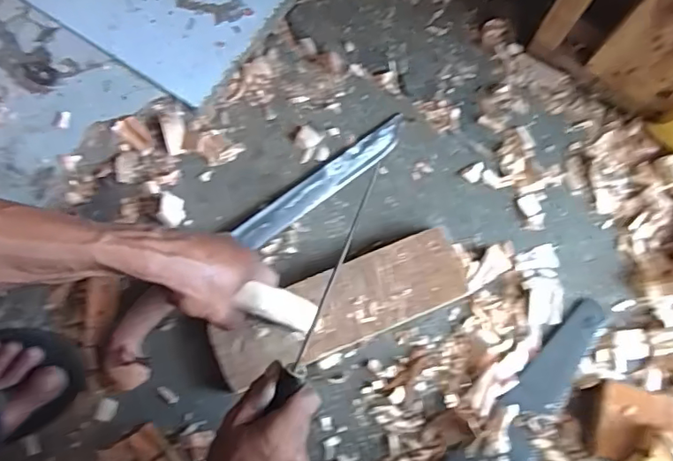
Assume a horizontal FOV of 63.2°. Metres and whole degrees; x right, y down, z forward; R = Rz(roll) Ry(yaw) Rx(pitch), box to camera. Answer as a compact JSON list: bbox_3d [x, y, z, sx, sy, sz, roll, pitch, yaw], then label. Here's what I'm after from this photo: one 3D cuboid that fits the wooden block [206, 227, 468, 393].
[{"bbox_3d":[0.003,0.085,0.594,0.273,0.026,0.084,-22,79,-5],"label":"wooden block"}]

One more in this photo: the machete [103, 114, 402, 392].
[{"bbox_3d":[-0.092,0.006,0.619,0.068,0.027,0.426,44,81,8],"label":"machete"}]

